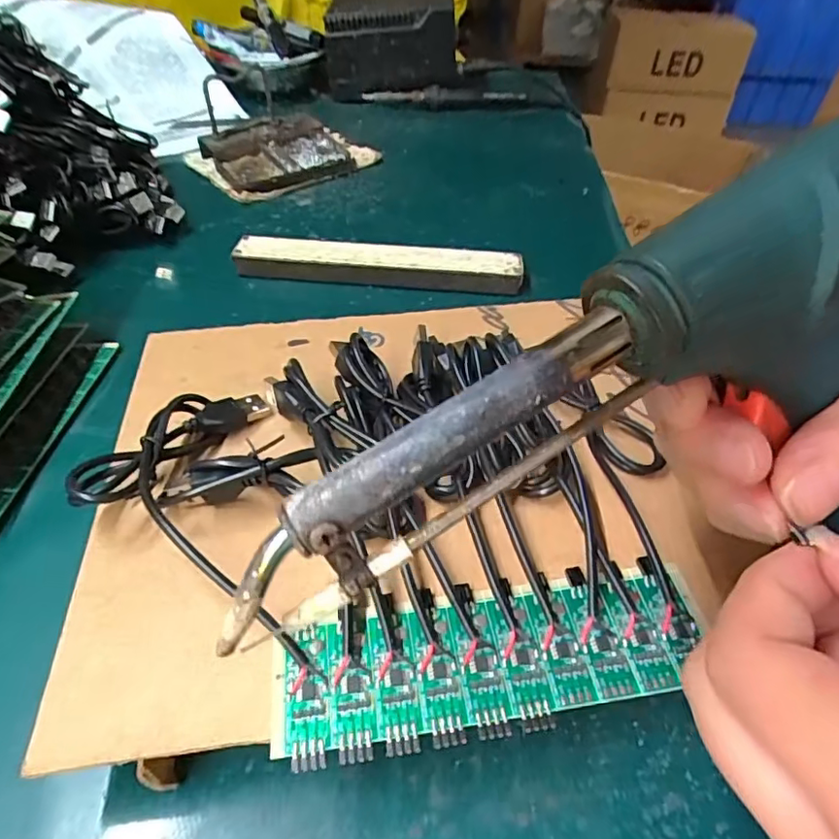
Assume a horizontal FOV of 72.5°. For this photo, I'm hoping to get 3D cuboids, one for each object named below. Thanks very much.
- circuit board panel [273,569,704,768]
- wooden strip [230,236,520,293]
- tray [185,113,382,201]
[{"bbox_3d":[0.024,0.073,0.182,0.137,0.005,0.040,-6,45,-9],"label":"circuit board panel"},{"bbox_3d":[-0.028,-0.107,0.395,0.194,0.024,0.024,6,45,2],"label":"wooden strip"},{"bbox_3d":[-0.125,-0.248,0.528,0.141,0.029,0.115,-30,53,-29],"label":"tray"}]

